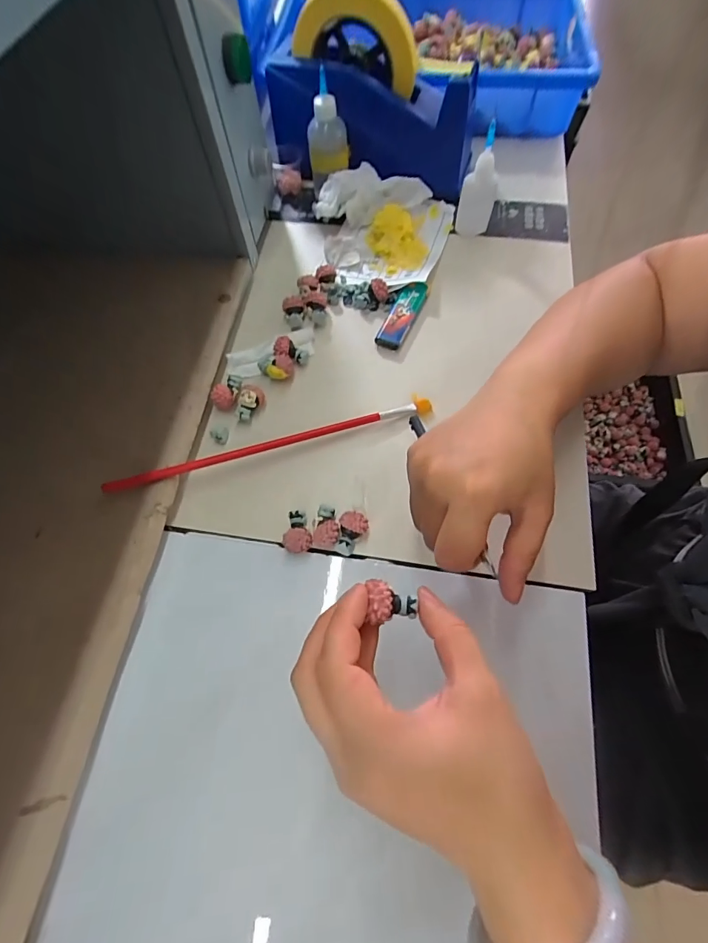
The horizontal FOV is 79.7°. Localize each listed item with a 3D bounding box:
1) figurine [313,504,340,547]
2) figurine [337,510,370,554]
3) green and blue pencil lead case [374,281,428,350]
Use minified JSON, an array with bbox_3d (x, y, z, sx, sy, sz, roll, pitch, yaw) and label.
[{"bbox_3d":[-0.019,0.038,0.293,0.018,0.020,0.030,-6,65,0],"label":"figurine"},{"bbox_3d":[-0.001,0.044,0.293,0.019,0.017,0.028,4,66,5],"label":"figurine"},{"bbox_3d":[0.043,-0.138,0.375,0.023,0.013,0.071,21,68,12],"label":"green and blue pencil lead case"}]

